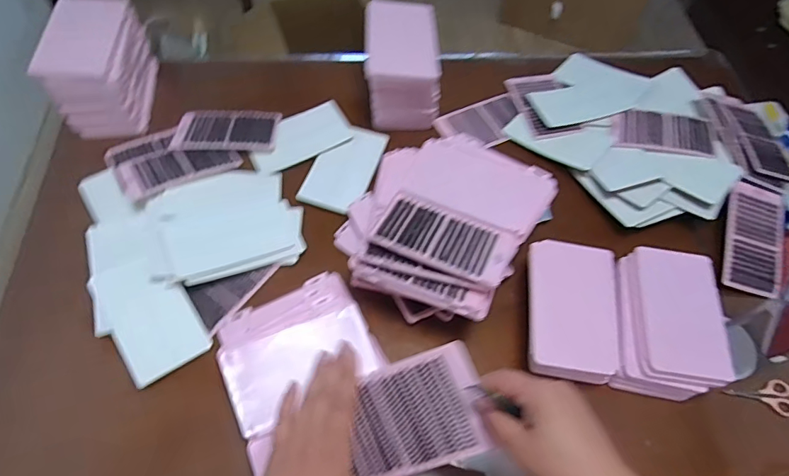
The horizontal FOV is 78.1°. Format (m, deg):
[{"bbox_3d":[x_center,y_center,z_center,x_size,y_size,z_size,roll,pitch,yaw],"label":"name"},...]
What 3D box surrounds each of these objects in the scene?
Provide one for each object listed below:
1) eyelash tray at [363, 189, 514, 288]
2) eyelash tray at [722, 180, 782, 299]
[{"bbox_3d":[0.066,0.001,0.653,0.182,0.012,0.106,20,46,12],"label":"eyelash tray"},{"bbox_3d":[0.570,-0.001,0.773,0.097,0.009,0.175,15,80,-10],"label":"eyelash tray"}]

